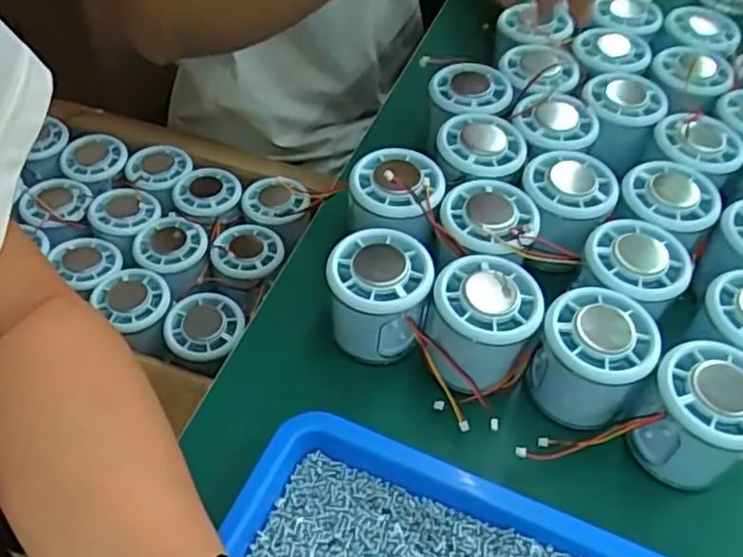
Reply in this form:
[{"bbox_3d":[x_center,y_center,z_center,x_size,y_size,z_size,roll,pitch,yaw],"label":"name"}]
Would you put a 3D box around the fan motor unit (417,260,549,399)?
[{"bbox_3d":[0.059,0.024,0.362,0.056,0.052,0.055,23,53,14],"label":"fan motor unit"}]

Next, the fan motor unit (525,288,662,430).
[{"bbox_3d":[0.116,0.042,0.358,0.053,0.059,0.049,2,51,-3],"label":"fan motor unit"}]

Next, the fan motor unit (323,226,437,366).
[{"bbox_3d":[0.004,0.010,0.377,0.053,0.056,0.051,18,53,10],"label":"fan motor unit"}]

